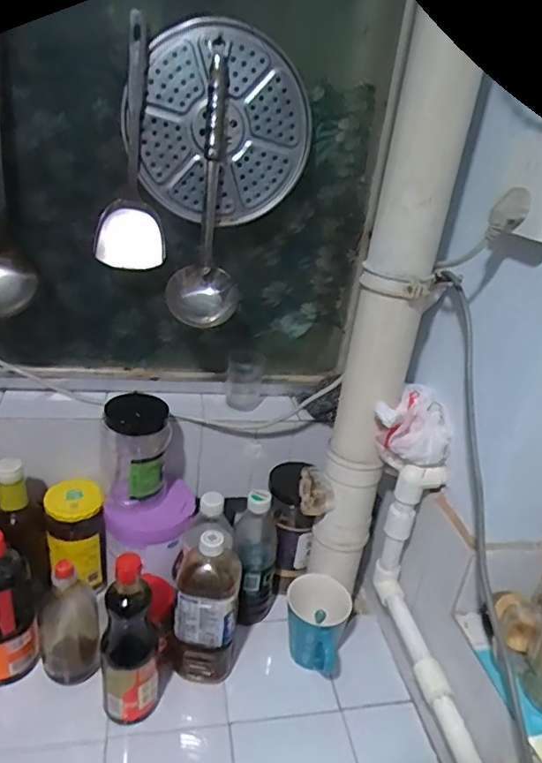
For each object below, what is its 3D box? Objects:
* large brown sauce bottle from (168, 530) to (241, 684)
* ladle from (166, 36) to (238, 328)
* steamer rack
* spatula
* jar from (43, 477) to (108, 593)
[{"bbox_3d":[-0.085,0.292,0.711,0.084,0.215,0.077,4,26,-7],"label":"large brown sauce bottle"},{"bbox_3d":[-0.081,-0.249,0.711,0.087,0.327,0.120,4,26,-7],"label":"ladle"},{"bbox_3d":[-0.070,-0.344,0.726,0.236,0.245,0.029,-25,16,2],"label":"steamer rack"},{"bbox_3d":[-0.187,-0.302,0.716,0.090,0.303,0.061,-2,27,-17],"label":"spatula"},{"bbox_3d":[-0.288,0.226,0.797,0.072,0.154,0.071,6,25,-3],"label":"jar"}]

